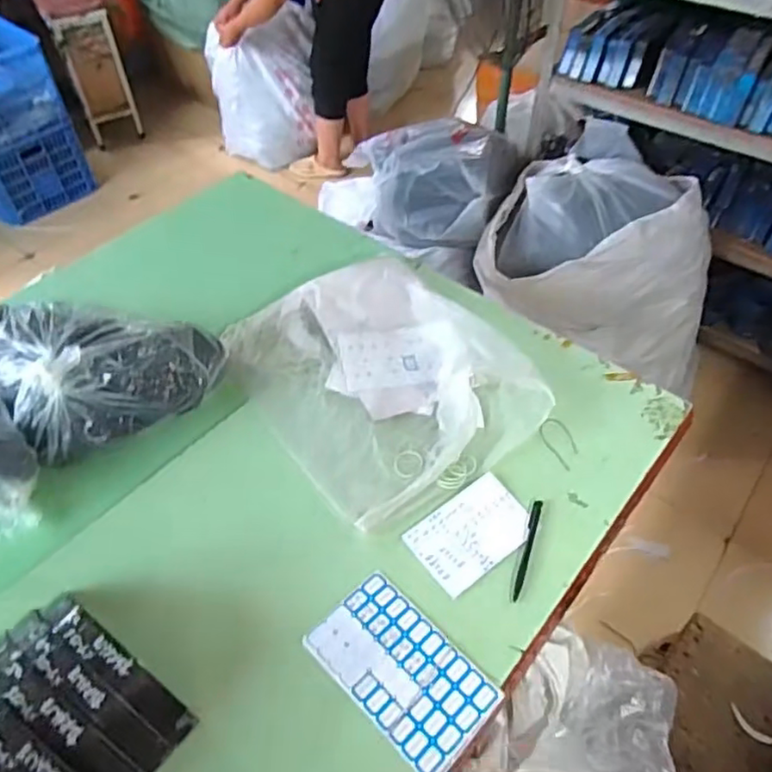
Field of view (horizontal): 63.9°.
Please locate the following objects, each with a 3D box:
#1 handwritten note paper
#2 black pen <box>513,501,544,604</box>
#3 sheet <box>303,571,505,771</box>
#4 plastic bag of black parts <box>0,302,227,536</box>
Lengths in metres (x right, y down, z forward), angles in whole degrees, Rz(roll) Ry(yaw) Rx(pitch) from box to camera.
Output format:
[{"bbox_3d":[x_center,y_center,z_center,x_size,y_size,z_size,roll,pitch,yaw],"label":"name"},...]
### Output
[{"bbox_3d":[0.115,0.192,0.819,0.156,0.006,0.105,-31,56,-22],"label":"handwritten note paper"},{"bbox_3d":[0.182,0.210,0.800,0.014,0.008,0.142,16,53,14],"label":"black pen"},{"bbox_3d":[0.018,0.320,0.706,0.122,0.004,0.205,-38,59,-27],"label":"sheet"},{"bbox_3d":[-0.479,0.021,0.861,0.415,0.170,0.333,3,51,4],"label":"plastic bag of black parts"}]

